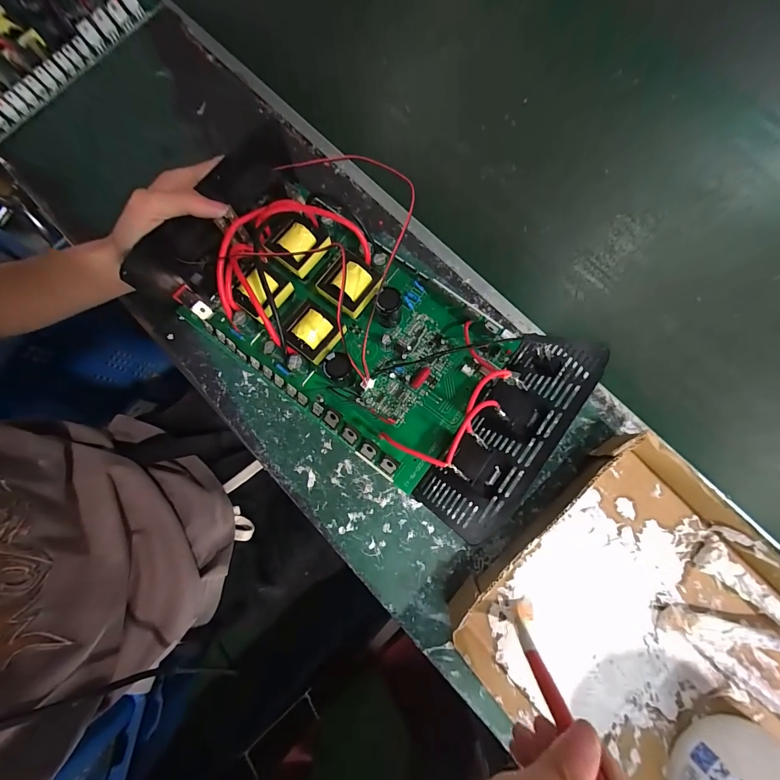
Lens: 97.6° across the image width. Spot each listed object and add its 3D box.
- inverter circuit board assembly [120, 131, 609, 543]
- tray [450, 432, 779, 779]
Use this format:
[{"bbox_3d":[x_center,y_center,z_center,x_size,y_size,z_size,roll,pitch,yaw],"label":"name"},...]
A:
[{"bbox_3d":[-0.020,-0.055,0.305,0.344,0.077,0.191,37,79,8],"label":"inverter circuit board assembly"},{"bbox_3d":[0.233,0.222,0.263,0.243,0.038,0.315,-42,80,-9],"label":"tray"}]

